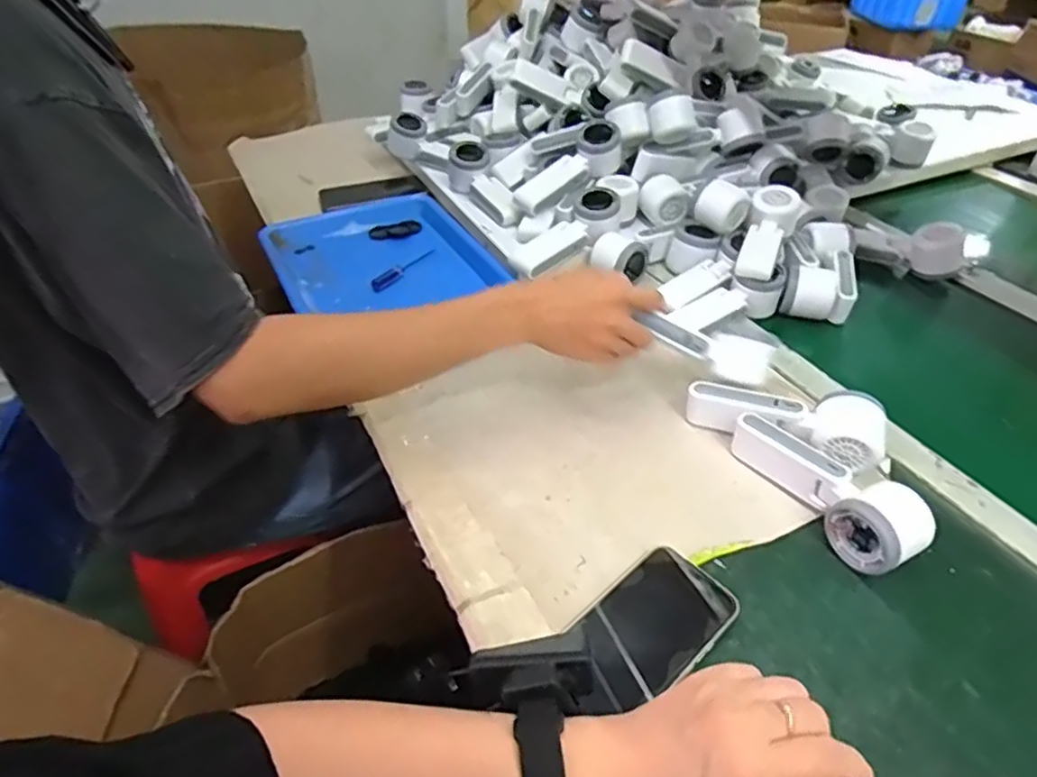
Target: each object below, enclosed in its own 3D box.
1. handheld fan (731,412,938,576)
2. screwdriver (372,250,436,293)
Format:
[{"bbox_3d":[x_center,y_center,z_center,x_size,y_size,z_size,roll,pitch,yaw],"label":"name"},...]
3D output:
[{"bbox_3d":[0.254,0.080,0.539,0.061,0.050,0.165,-19,43,-20],"label":"handheld fan"},{"bbox_3d":[-0.151,-0.157,0.845,0.016,0.019,0.116,20,44,23],"label":"screwdriver"}]

